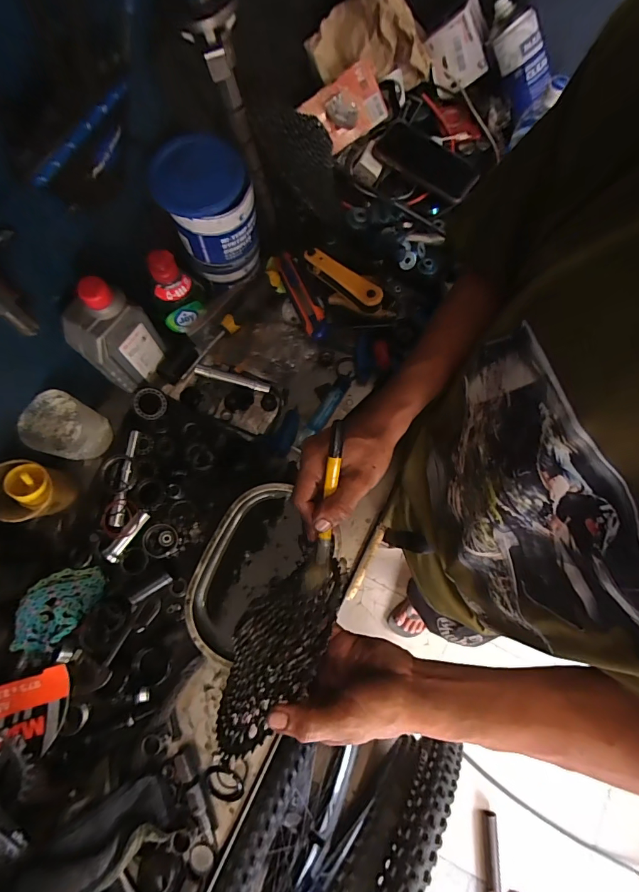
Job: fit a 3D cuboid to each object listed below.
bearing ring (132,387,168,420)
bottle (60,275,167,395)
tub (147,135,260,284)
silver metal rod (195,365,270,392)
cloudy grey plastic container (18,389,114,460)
[{"bbox_3d":[-0.230,-0.057,0.537,0.043,0.006,0.042,-1,100,-8],"label":"bearing ring"},{"bbox_3d":[-0.244,-0.126,0.481,0.049,0.167,0.081,34,78,6],"label":"bottle"},{"bbox_3d":[-0.129,-0.277,0.495,0.104,0.158,0.091,-22,78,-6],"label":"tub"},{"bbox_3d":[-0.123,-0.095,0.558,0.103,0.016,0.014,14,77,2],"label":"silver metal rod"},{"bbox_3d":[-0.312,-0.021,0.494,0.055,0.088,0.068,36,78,7],"label":"cloudy grey plastic container"}]

